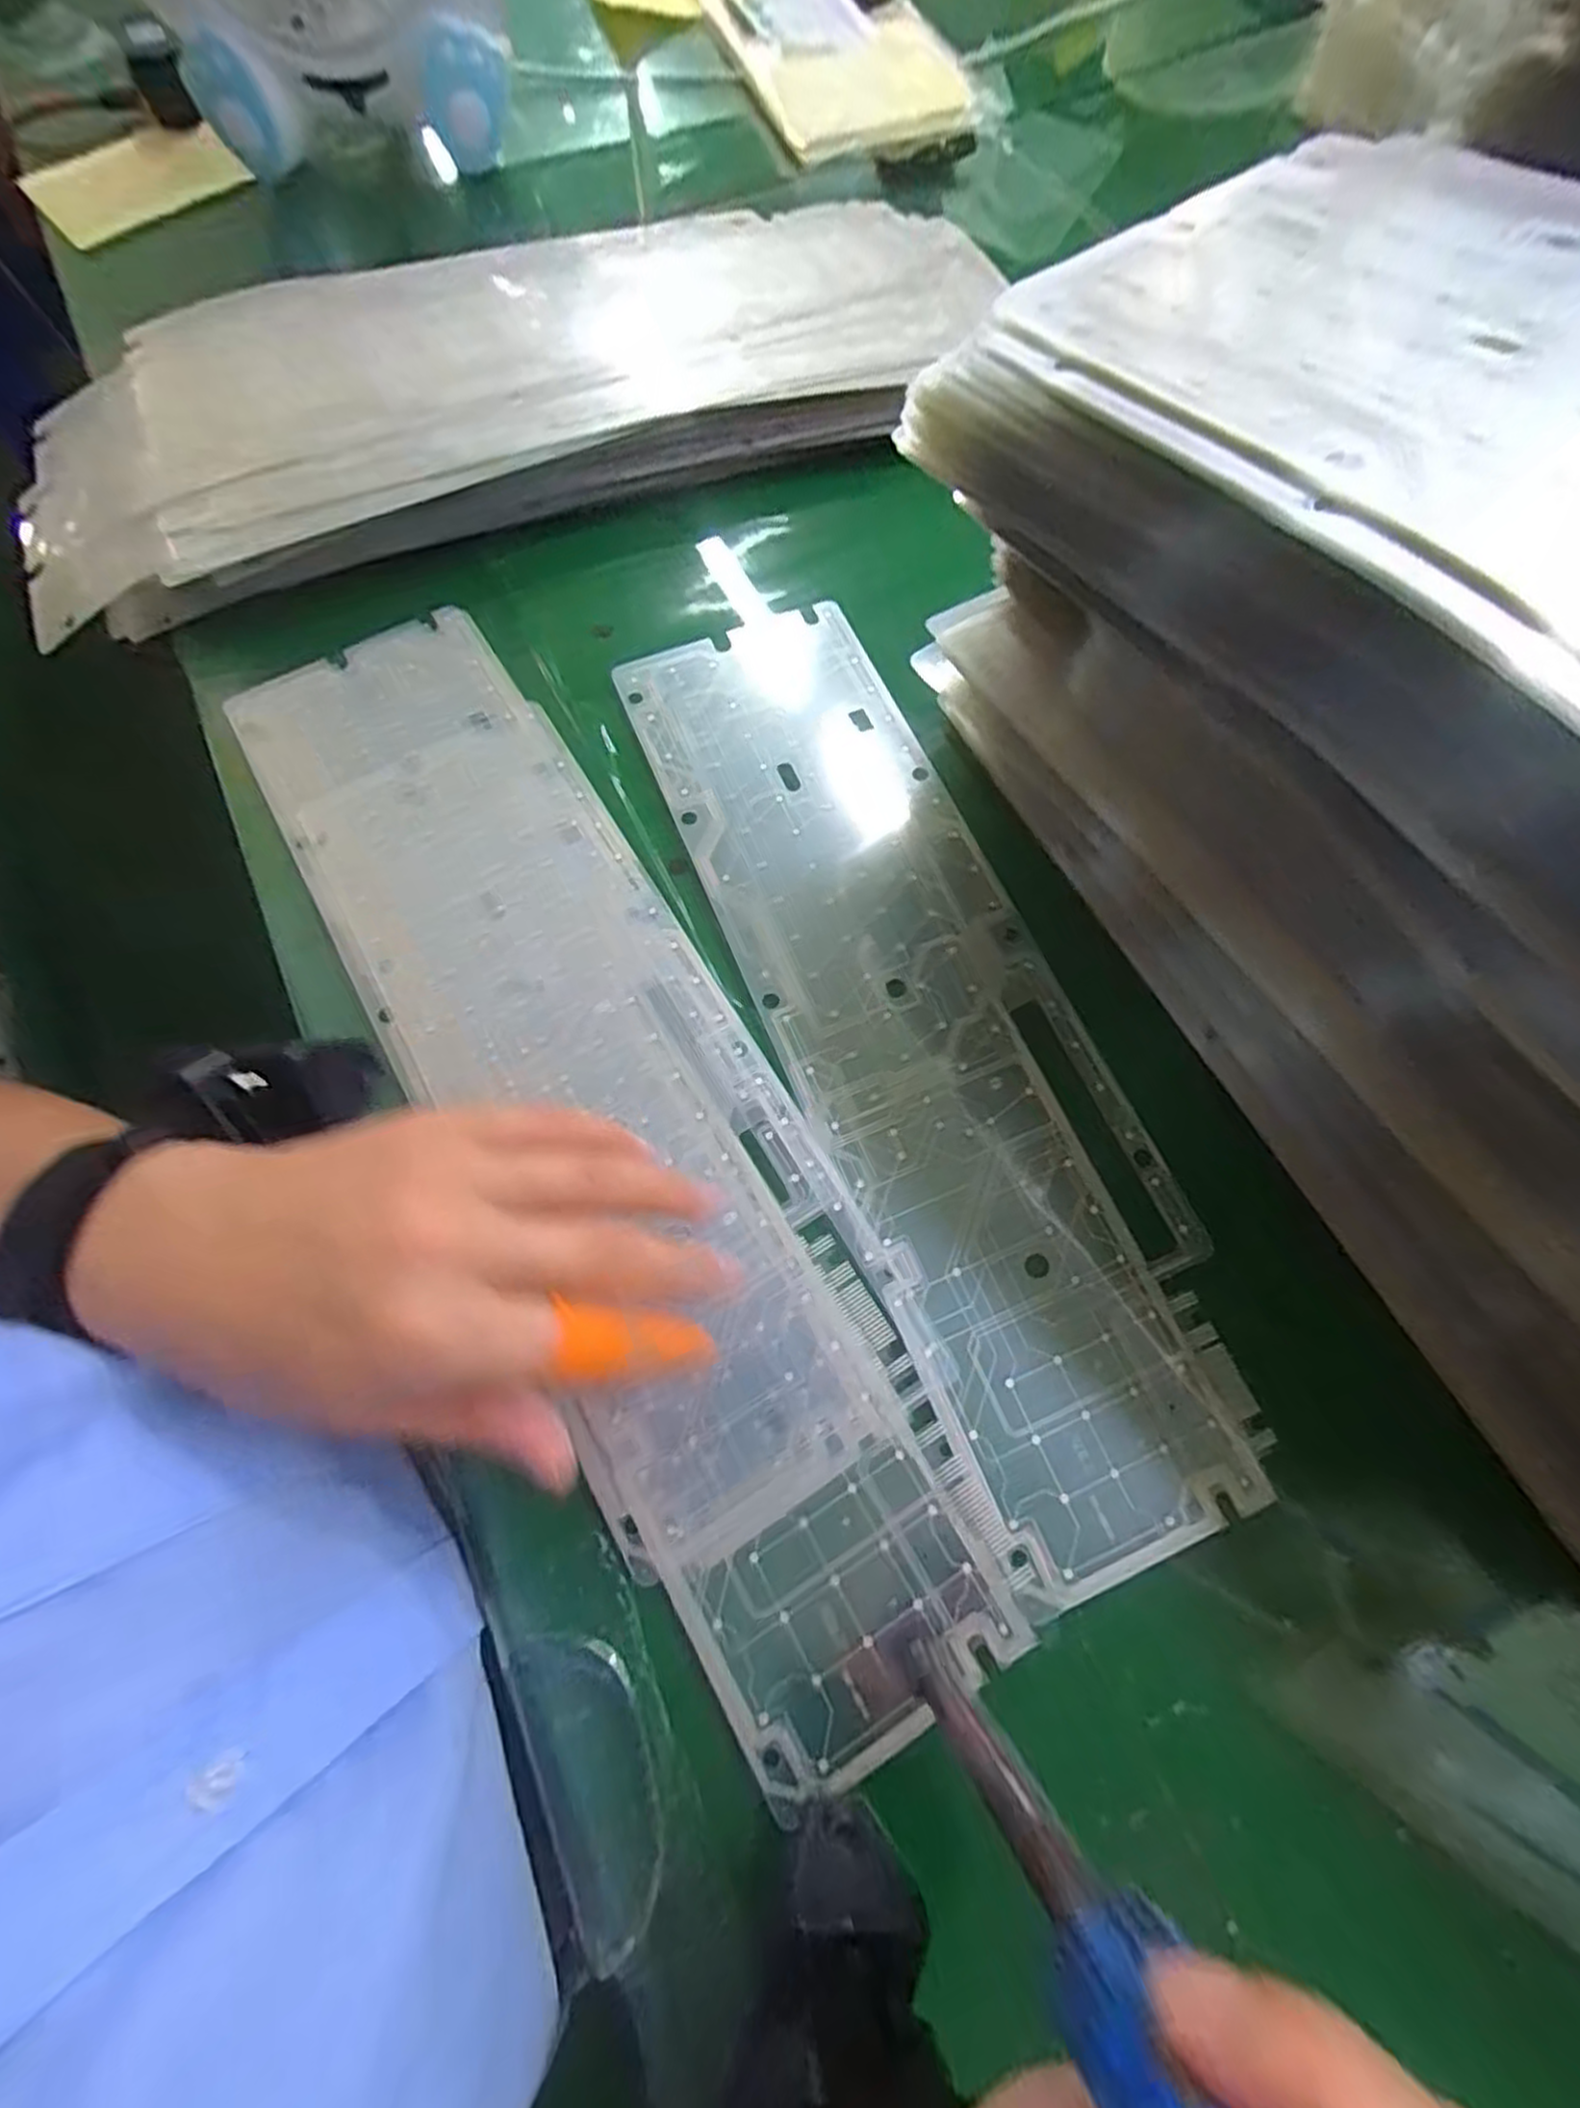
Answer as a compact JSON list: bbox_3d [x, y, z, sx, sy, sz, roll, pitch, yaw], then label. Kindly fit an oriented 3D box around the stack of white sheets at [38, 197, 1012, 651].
[{"bbox_3d":[-0.152,-0.376,0.433,0.524,0.073,0.202,-22,72,-6],"label":"stack of white sheets"}]

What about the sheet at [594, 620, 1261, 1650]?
[{"bbox_3d":[0.051,-0.019,0.308,0.113,0.006,0.412,-22,73,-7],"label":"sheet"}]

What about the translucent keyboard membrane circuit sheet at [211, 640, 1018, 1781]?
[{"bbox_3d":[-0.079,0.010,0.296,0.121,0.008,0.483,-31,75,-9],"label":"translucent keyboard membrane circuit sheet"}]

